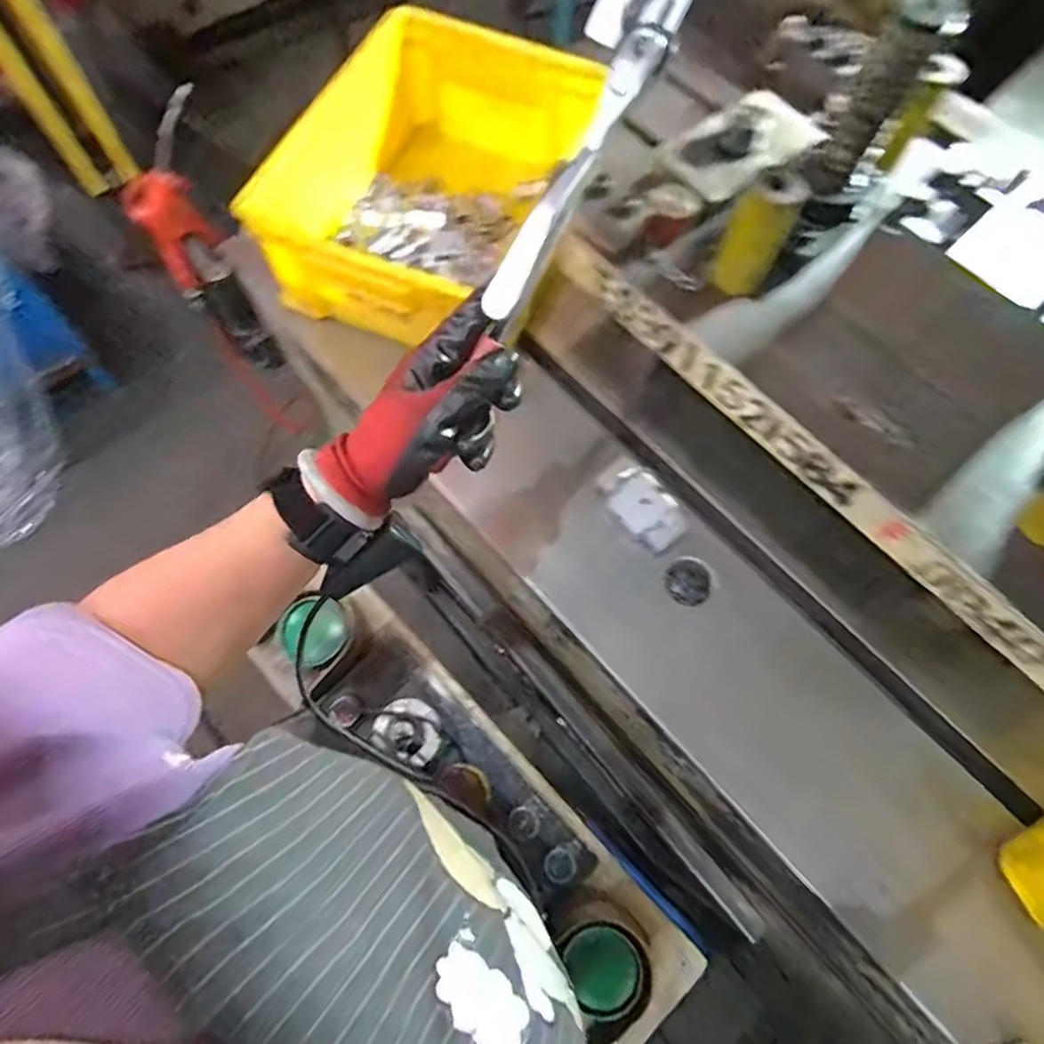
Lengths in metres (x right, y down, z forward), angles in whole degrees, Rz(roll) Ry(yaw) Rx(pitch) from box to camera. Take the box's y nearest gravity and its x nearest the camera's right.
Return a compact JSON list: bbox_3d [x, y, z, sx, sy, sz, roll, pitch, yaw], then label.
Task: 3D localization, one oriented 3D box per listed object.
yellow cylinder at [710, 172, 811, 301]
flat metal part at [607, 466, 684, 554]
[{"bbox_3d":[0.184,-0.225,0.496,0.044,0.100,0.036,25,47,7],"label":"yellow cylinder"},{"bbox_3d":[0.117,-0.012,0.586,0.075,0.009,0.050,43,89,6],"label":"flat metal part"}]

